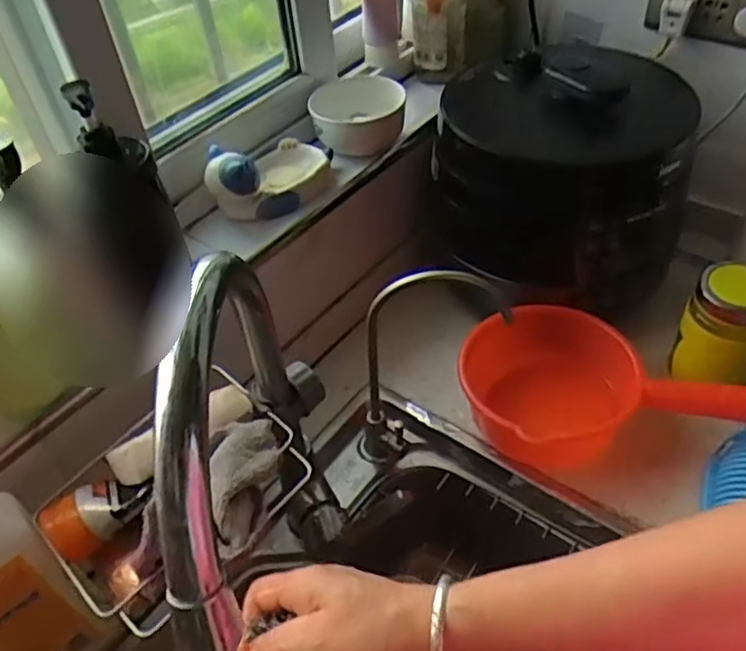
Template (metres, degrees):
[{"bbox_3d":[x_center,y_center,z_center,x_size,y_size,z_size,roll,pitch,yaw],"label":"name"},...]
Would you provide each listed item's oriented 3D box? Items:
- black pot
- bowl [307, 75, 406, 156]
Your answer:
[{"bbox_3d":[0.203,-0.175,0.726,0.261,0.191,0.234,10,48,14],"label":"black pot"},{"bbox_3d":[-0.018,-0.242,0.761,0.103,0.056,0.103,-2,46,2],"label":"bowl"}]

